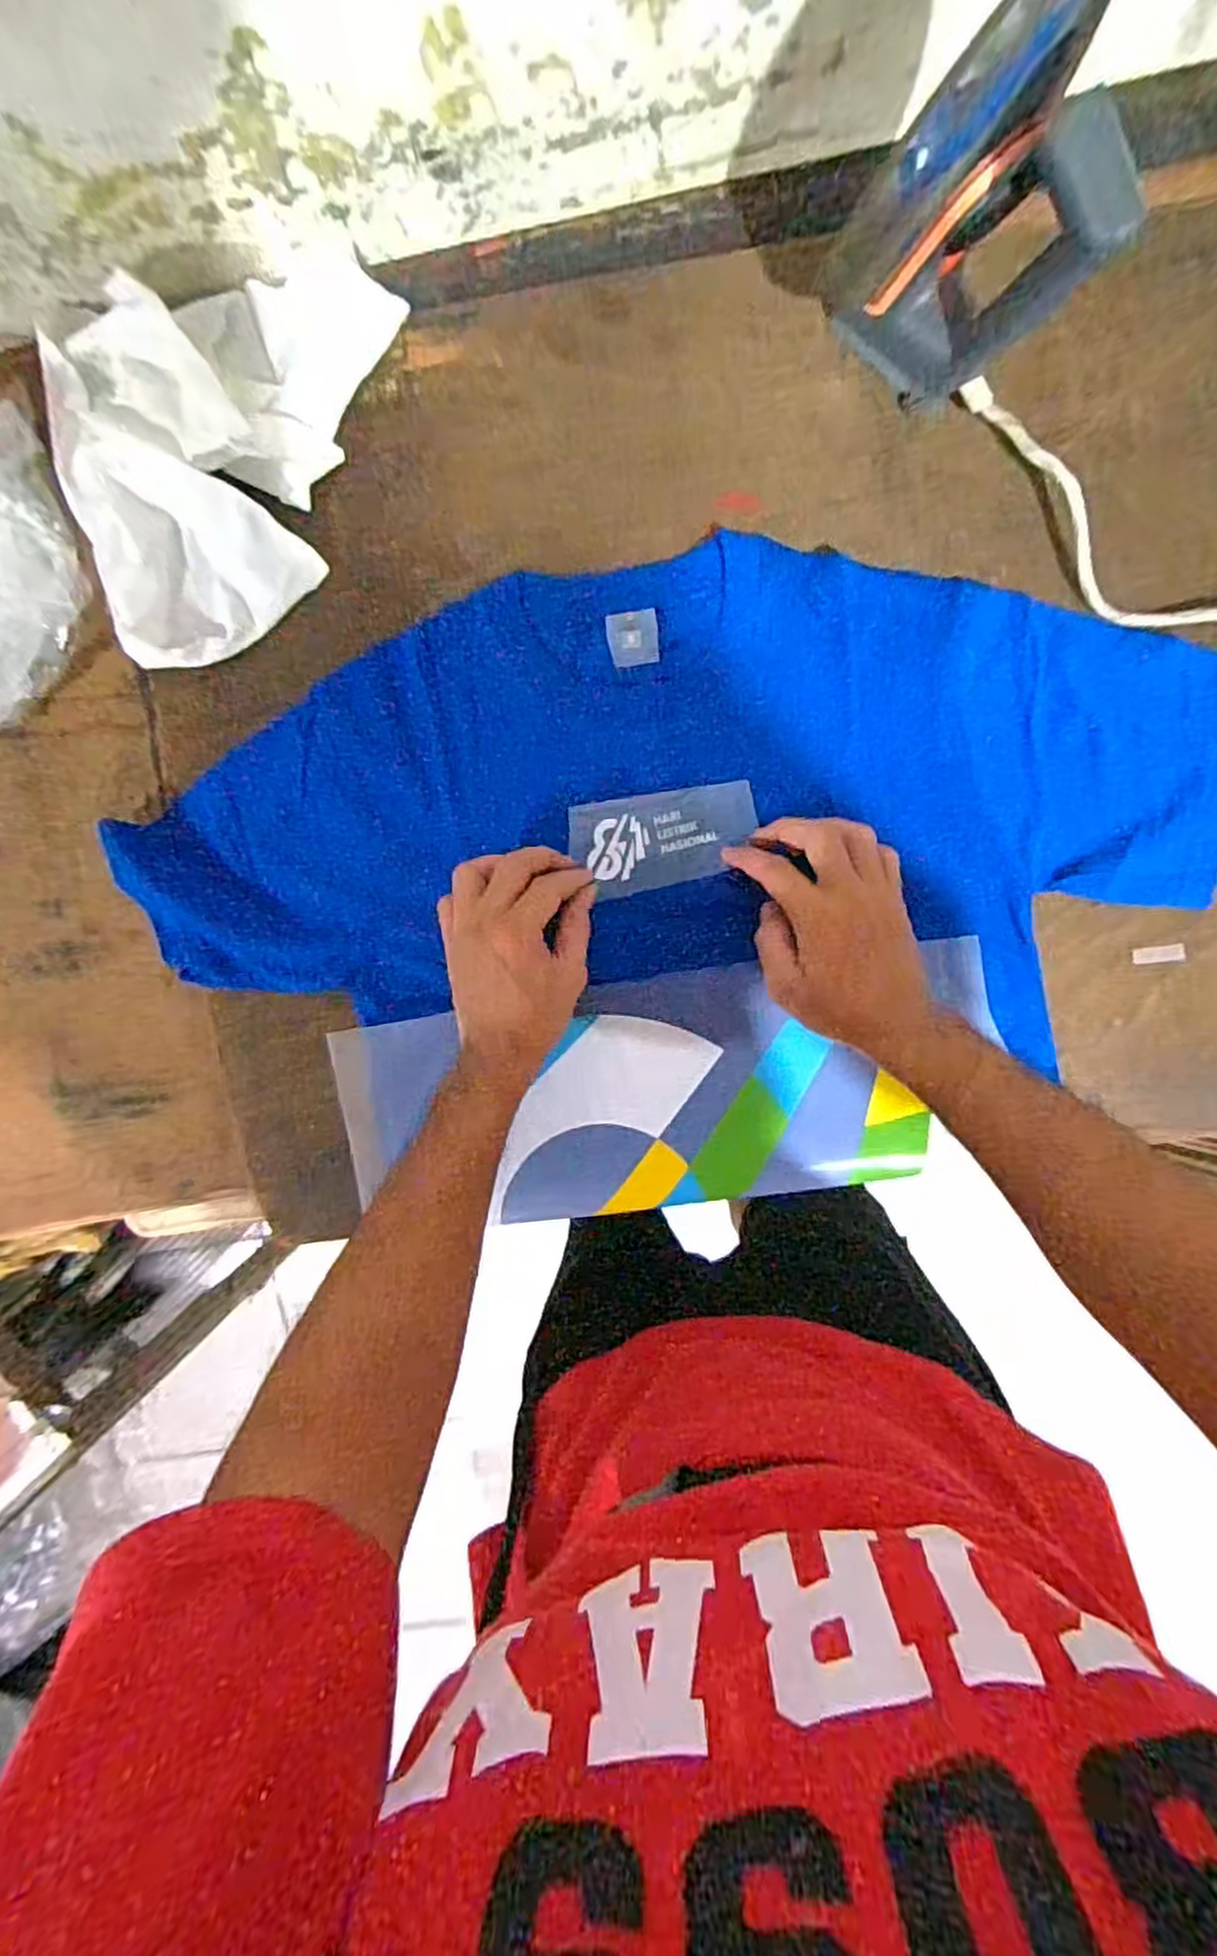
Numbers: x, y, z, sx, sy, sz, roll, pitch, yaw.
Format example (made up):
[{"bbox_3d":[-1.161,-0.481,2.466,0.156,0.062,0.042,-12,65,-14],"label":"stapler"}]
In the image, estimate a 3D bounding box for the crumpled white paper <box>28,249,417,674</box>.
[{"bbox_3d":[-0.240,-0.346,0.471,0.246,0.049,0.228,-21,91,4],"label":"crumpled white paper"}]

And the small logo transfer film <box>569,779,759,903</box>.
[{"bbox_3d":[0.038,-0.093,0.496,0.120,0.008,0.062,-9,92,3],"label":"small logo transfer film"}]

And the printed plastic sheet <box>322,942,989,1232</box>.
[{"bbox_3d":[0.035,0.078,0.494,0.427,0.016,0.152,-8,92,3],"label":"printed plastic sheet"}]

